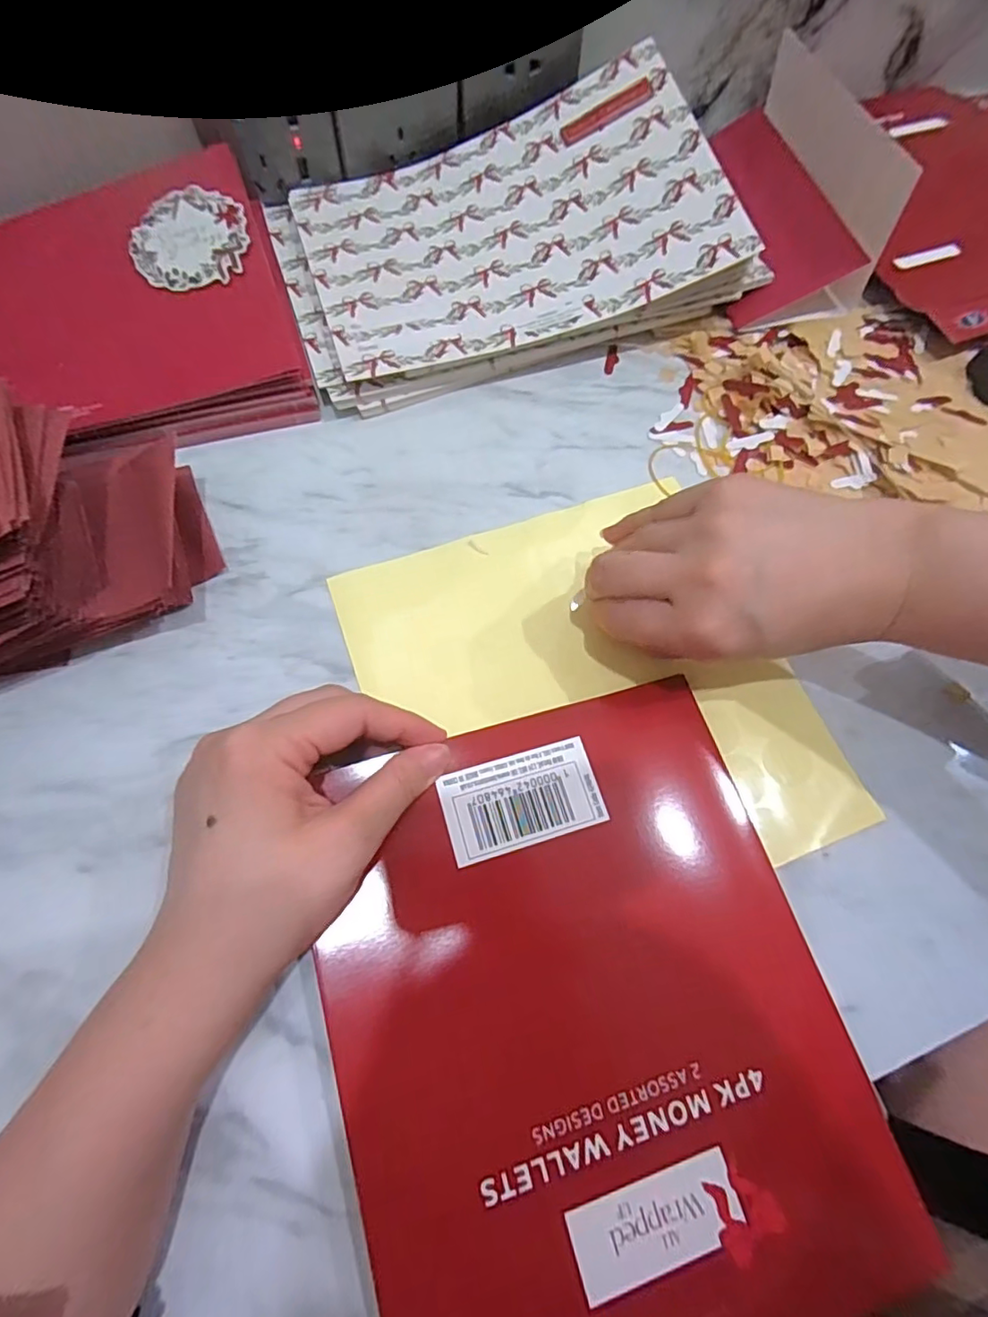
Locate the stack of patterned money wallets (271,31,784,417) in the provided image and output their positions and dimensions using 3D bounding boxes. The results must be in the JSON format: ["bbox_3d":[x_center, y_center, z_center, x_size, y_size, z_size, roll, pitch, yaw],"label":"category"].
[{"bbox_3d":[0.000,-0.277,0.366,0.271,0.064,0.182,-17,70,-10],"label":"stack of patterned money wallets"}]

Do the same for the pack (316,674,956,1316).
[{"bbox_3d":[0.038,0.136,0.226,0.191,0.013,0.231,-16,71,-9],"label":"pack"}]

